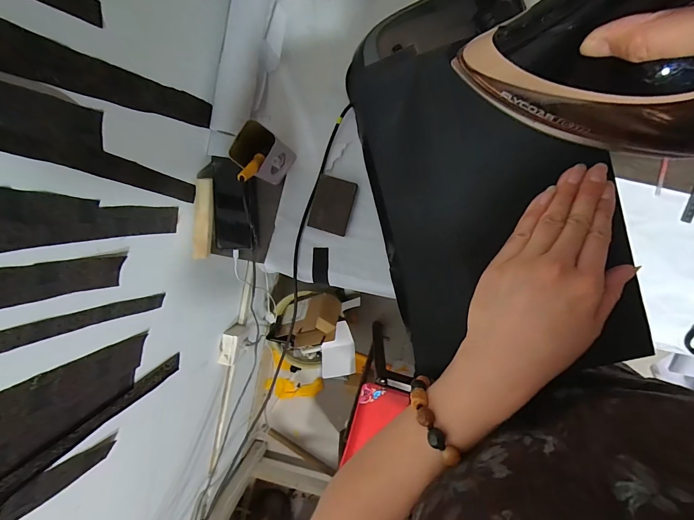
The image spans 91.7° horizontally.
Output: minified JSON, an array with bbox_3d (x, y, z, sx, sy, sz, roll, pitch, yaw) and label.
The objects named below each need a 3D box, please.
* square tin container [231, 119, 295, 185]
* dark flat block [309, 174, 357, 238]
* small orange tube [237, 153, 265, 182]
[{"bbox_3d":[-0.140,-0.178,0.577,0.061,0.117,0.075,34,97,3],"label":"square tin container"},{"bbox_3d":[-0.026,-0.099,0.609,0.072,0.024,0.096,15,96,5],"label":"dark flat block"},{"bbox_3d":[-0.144,-0.143,0.516,0.018,0.091,0.012,6,130,6],"label":"small orange tube"}]

